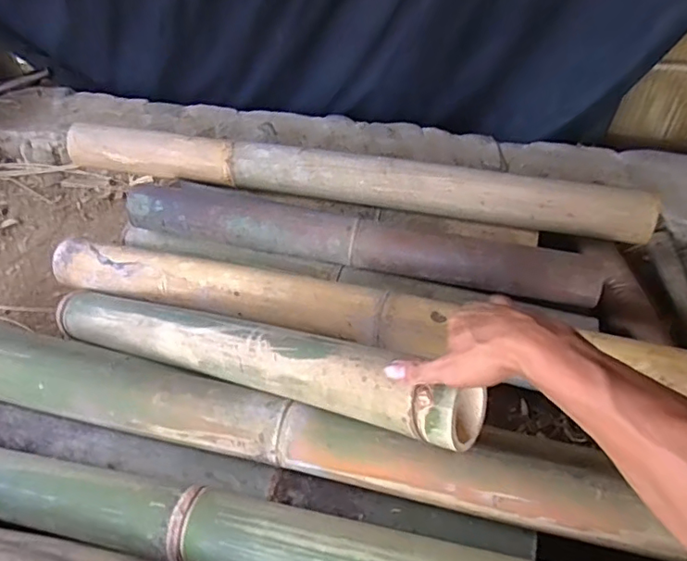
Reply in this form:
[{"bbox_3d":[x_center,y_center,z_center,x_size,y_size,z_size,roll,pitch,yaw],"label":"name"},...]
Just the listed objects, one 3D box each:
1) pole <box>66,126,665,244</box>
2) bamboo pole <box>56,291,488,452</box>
[{"bbox_3d":[-0.005,-0.171,0.864,0.913,0.066,0.076,10,48,13],"label":"pole"},{"bbox_3d":[-0.141,0.079,0.624,0.591,0.063,0.063,9,46,33],"label":"bamboo pole"}]

